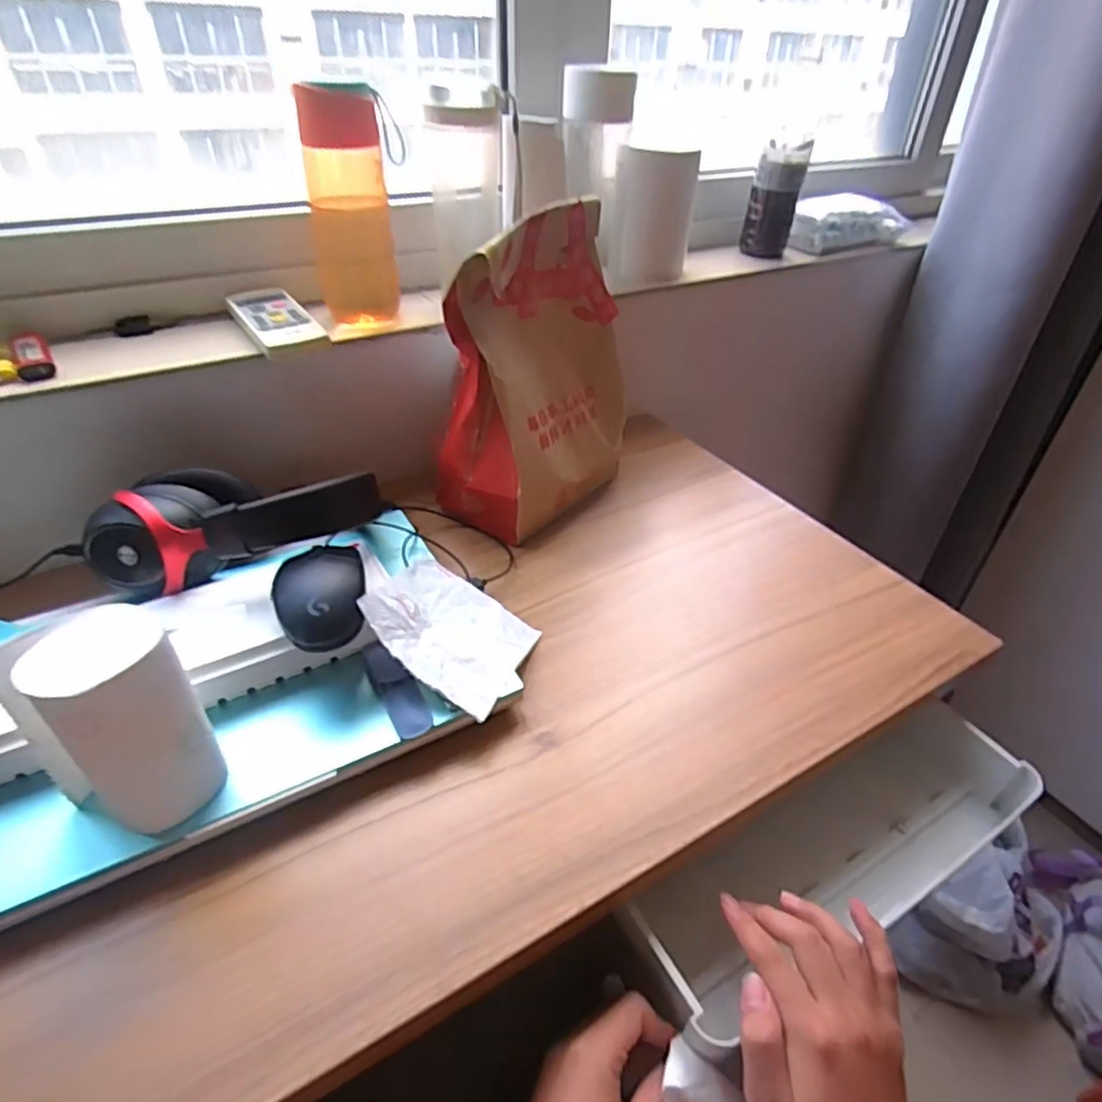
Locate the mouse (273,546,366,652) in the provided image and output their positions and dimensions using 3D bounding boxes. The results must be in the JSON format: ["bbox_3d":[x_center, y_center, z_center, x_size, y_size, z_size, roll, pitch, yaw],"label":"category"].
[{"bbox_3d":[-0.160,0.025,0.458,0.058,0.031,0.090,-10,39,-15],"label":"mouse"}]

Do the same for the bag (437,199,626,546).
[{"bbox_3d":[-0.009,-0.168,0.619,0.100,0.253,0.187,23,42,26],"label":"bag"}]

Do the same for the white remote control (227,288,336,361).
[{"bbox_3d":[-0.247,-0.206,0.594,0.058,0.019,0.133,-22,43,-28],"label":"white remote control"}]

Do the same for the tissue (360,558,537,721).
[{"bbox_3d":[-0.070,0.053,0.490,0.118,0.027,0.118,31,31,8],"label":"tissue"}]

